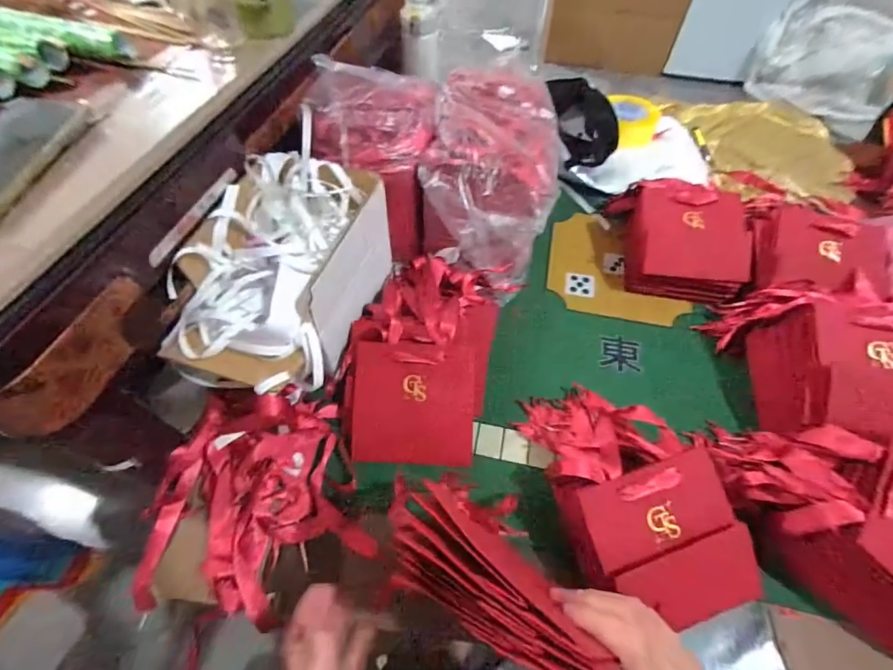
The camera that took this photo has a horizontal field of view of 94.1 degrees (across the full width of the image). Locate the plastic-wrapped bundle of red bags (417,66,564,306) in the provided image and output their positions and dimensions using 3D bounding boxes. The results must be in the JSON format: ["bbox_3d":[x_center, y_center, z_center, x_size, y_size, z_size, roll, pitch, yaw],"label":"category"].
[{"bbox_3d":[0.063,-0.229,0.623,0.166,0.178,0.289,9,56,5],"label":"plastic-wrapped bundle of red bags"}]

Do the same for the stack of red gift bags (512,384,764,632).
[{"bbox_3d":[0.187,0.152,0.433,0.148,0.087,0.246,-14,57,-11],"label":"stack of red gift bags"}]

